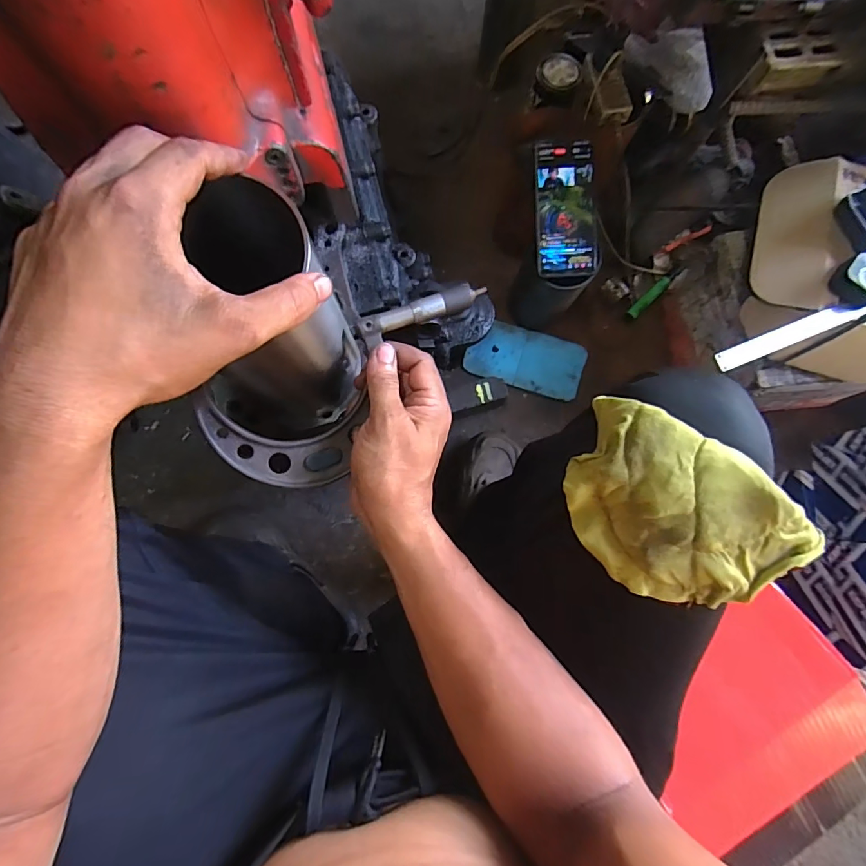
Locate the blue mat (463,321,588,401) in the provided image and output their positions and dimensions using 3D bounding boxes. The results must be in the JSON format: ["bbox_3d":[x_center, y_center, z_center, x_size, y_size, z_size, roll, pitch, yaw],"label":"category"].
[{"bbox_3d":[0.152,-0.121,0.752,0.185,0.010,0.096,17,81,1],"label":"blue mat"}]

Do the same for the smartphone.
[{"bbox_3d":[0.170,-0.284,0.587,0.077,0.011,0.163,-5,97,-2],"label":"smartphone"}]

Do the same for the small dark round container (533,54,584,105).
[{"bbox_3d":[0.185,-0.530,0.685,0.066,0.033,0.068,0,81,-1],"label":"small dark round container"}]

